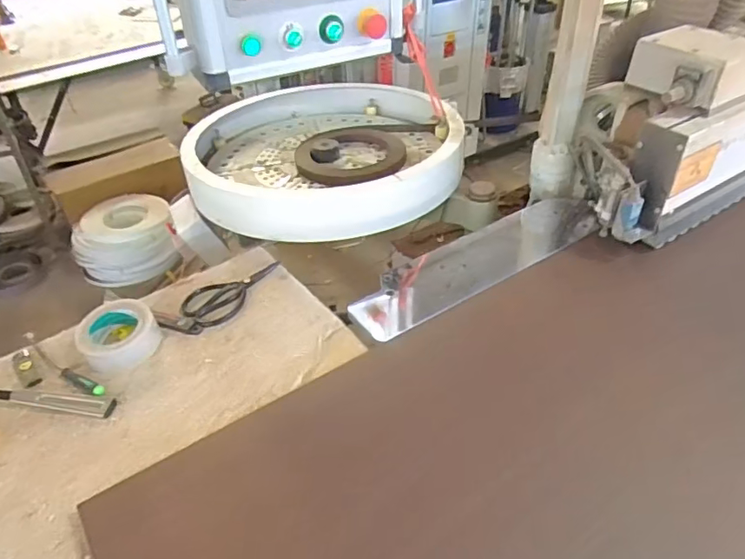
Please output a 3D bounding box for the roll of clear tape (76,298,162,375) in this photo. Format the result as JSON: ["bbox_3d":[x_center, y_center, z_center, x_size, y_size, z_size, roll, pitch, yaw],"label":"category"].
[{"bbox_3d":[-0.402,0.086,0.872,0.111,0.055,0.137,-24,44,-25],"label":"roll of clear tape"}]

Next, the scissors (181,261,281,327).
[{"bbox_3d":[-0.238,0.020,0.970,0.191,0.019,0.091,-27,46,-29],"label":"scissors"}]

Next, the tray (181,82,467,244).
[{"bbox_3d":[-0.121,-0.348,1.387,0.616,0.145,0.655,-3,39,3],"label":"tray"}]

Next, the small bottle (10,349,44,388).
[{"bbox_3d":[-0.536,0.139,0.854,0.033,0.016,0.086,-29,47,-30],"label":"small bottle"}]

